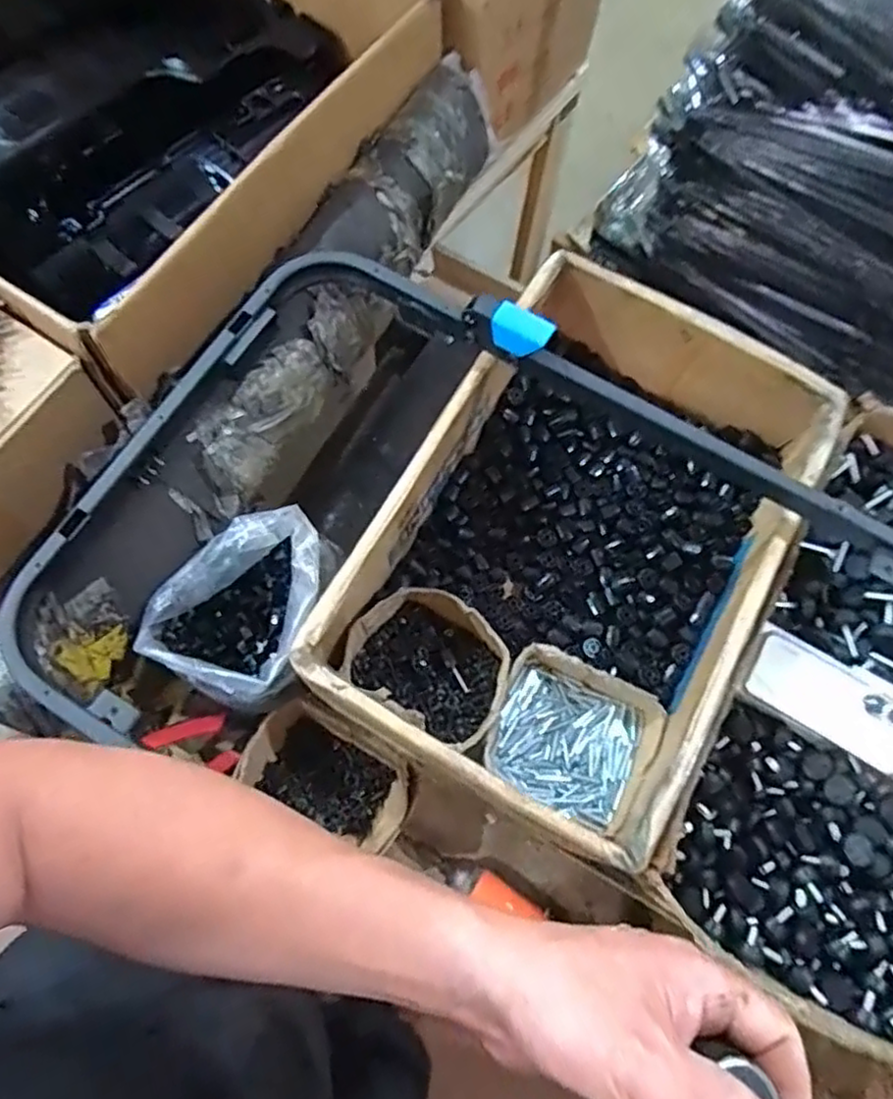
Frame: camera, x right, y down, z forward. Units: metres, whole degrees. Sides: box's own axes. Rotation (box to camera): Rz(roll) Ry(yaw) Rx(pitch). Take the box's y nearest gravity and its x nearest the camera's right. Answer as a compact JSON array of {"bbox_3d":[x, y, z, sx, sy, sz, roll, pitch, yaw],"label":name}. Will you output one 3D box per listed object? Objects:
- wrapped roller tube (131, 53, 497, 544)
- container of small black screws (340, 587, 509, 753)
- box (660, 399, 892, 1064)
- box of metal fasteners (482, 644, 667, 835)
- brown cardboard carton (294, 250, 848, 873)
[{"bbox_3d":[-0.111,-0.288,0.757,0.123,0.089,0.617,25,72,6],"label":"wrapped roller tube"},{"bbox_3d":[-0.011,0.115,0.744,0.158,0.072,0.114,30,73,8],"label":"container of small black screws"},{"bbox_3d":[0.439,0.152,0.702,0.331,0.117,0.594,22,72,5],"label":"box"},{"bbox_3d":[0.124,0.188,0.720,0.161,0.064,0.138,28,72,7],"label":"box of metal fasteners"},{"bbox_3d":[0.139,-0.004,0.736,0.345,0.163,0.521,29,72,7],"label":"brown cardboard carton"}]

